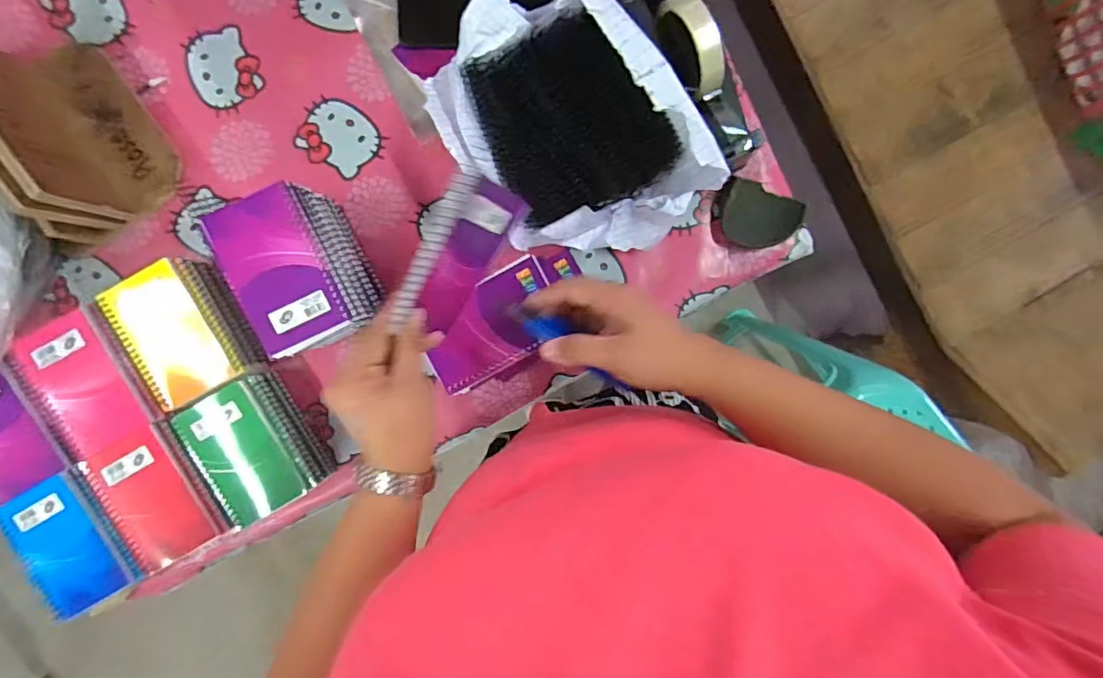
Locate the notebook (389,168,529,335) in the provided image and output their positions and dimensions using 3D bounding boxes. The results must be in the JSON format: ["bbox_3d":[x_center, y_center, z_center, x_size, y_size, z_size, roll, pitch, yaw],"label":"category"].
[{"bbox_3d":[-0.070,-0.065,0.408,0.015,0.090,0.121,32,102,22],"label":"notebook"}]

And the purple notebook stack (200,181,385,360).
[{"bbox_3d":[-0.231,-0.063,0.518,0.096,0.133,0.137,-27,94,-1],"label":"purple notebook stack"}]

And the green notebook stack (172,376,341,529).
[{"bbox_3d":[-0.315,0.114,0.563,0.108,0.055,0.138,-32,94,0],"label":"green notebook stack"}]

